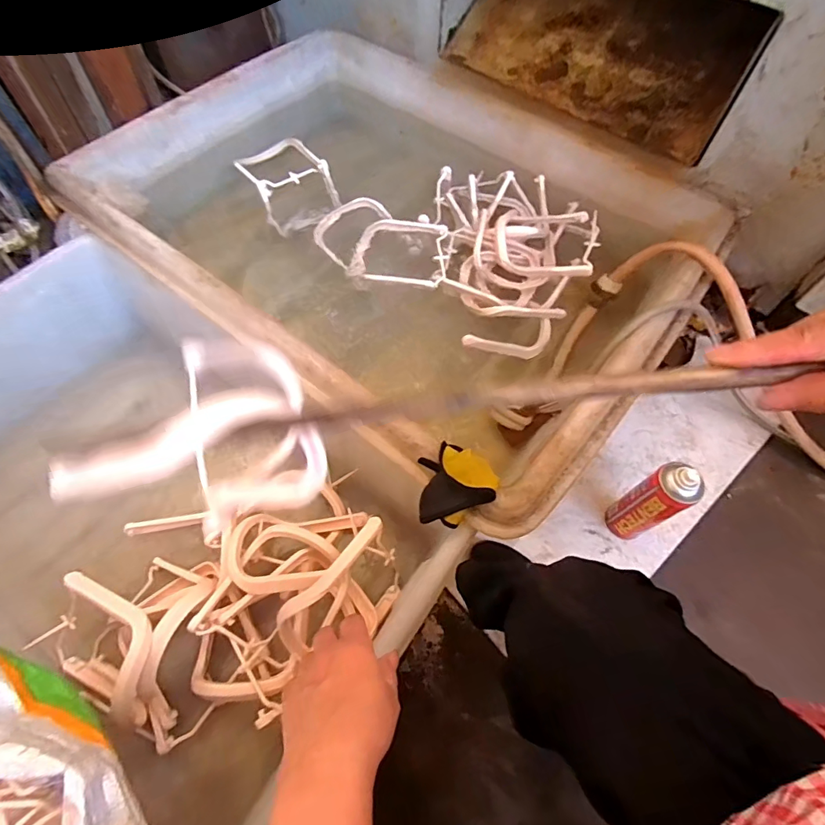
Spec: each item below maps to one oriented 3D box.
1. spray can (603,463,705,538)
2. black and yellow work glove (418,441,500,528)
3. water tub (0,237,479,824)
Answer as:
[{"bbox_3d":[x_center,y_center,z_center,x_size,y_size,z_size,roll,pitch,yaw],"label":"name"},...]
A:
[{"bbox_3d":[0.376,0.146,0.741,0.054,0.230,0.063,-26,65,-15],"label":"spray can"},{"bbox_3d":[0.052,0.093,0.607,0.098,0.060,0.093,-24,64,-14],"label":"black and yellow work glove"},{"bbox_3d":[-0.455,0.117,0.749,0.864,0.325,0.564,36,66,17],"label":"water tub"}]

